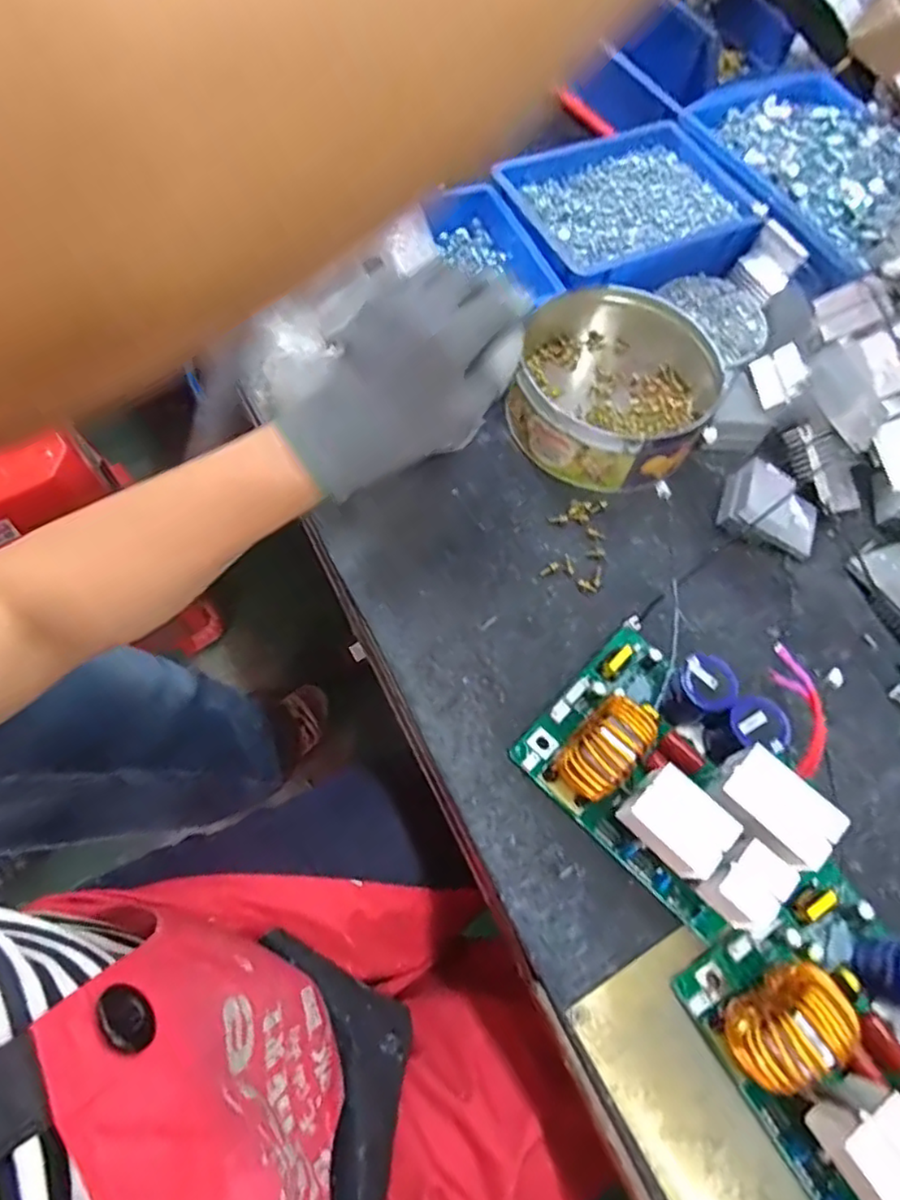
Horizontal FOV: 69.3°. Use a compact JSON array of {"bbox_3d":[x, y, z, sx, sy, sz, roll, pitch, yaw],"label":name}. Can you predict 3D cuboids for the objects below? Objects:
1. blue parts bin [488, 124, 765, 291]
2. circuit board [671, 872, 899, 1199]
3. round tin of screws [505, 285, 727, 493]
[{"bbox_3d":[0.151,-0.340,0.569,0.199,0.038,0.161,-24,71,-13],"label":"blue parts bin"},{"bbox_3d":[0.209,0.222,0.309,0.117,0.069,0.142,-29,69,-16],"label":"circuit board"},{"bbox_3d":[0.125,-0.170,0.492,0.148,0.053,0.166,20,64,7],"label":"round tin of screws"}]

